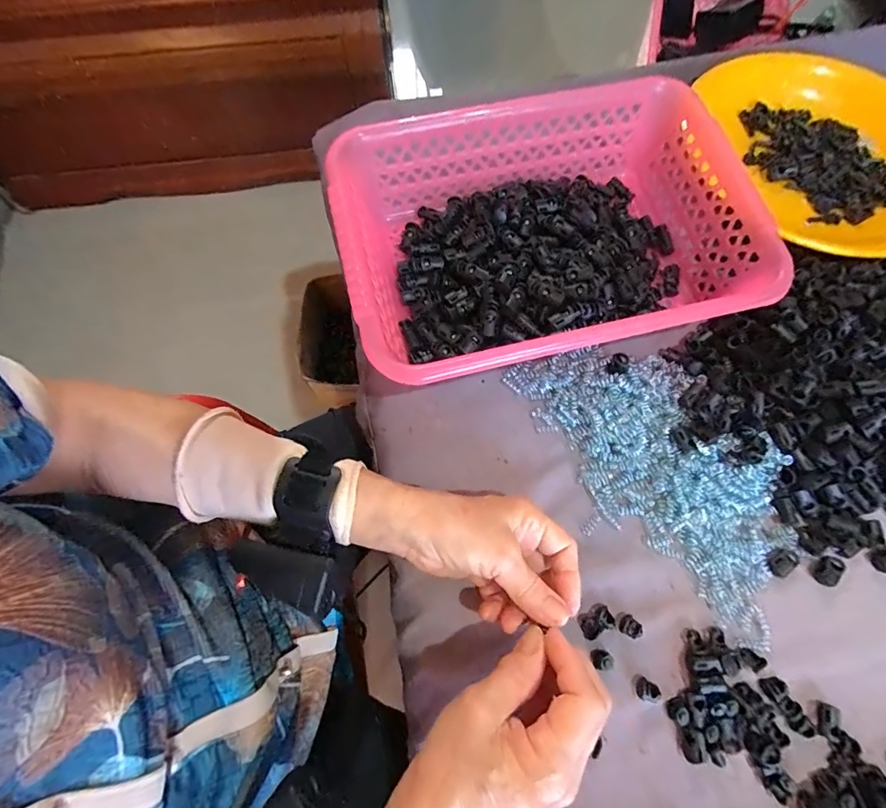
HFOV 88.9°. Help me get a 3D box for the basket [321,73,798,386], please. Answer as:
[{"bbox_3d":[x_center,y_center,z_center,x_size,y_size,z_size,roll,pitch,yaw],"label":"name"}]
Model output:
[{"bbox_3d":[0.077,-0.128,0.363,0.304,0.082,0.214,-14,70,-5],"label":"basket"}]

